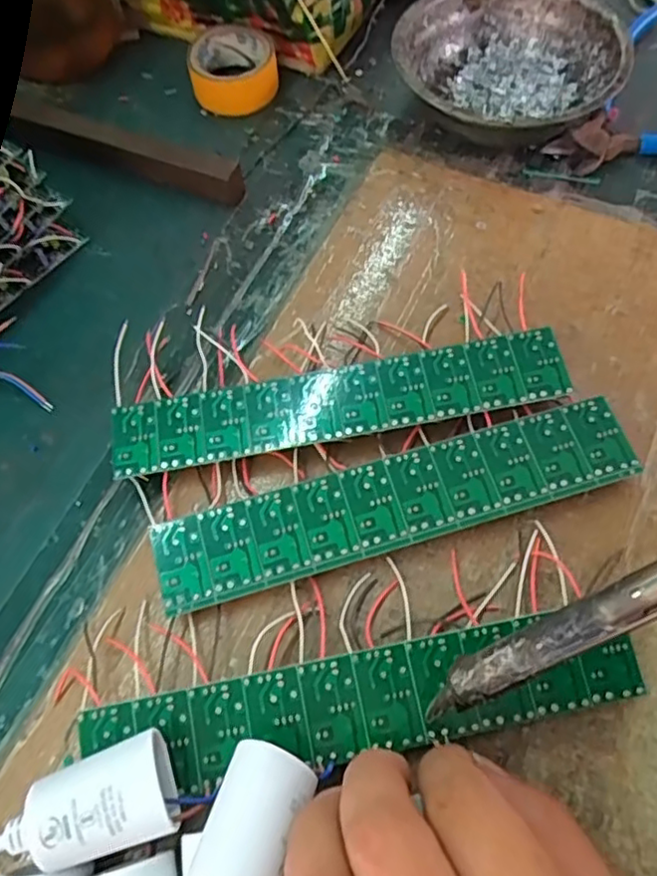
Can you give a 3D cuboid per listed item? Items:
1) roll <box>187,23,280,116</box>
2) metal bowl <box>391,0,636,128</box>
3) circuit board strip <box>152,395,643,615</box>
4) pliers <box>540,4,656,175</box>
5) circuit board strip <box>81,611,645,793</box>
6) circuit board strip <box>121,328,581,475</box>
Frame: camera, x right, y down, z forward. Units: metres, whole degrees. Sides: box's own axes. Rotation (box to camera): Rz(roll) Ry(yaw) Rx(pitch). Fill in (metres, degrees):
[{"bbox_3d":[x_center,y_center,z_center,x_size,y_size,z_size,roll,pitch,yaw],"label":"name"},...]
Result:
[{"bbox_3d":[-0.059,-0.229,0.403,0.052,0.024,0.055,-1,64,3],"label":"roll"},{"bbox_3d":[0.101,-0.208,0.373,0.122,0.041,0.122,-1,64,3],"label":"metal bowl"},{"bbox_3d":[0.029,0.027,0.276,0.200,0.016,0.039,-16,64,-4],"label":"circuit board strip"},{"bbox_3d":[0.186,-0.196,0.375,0.135,0.015,0.134,-30,66,-11],"label":"pliers"},{"bbox_3d":[0.012,0.096,0.235,0.198,0.008,0.039,-7,64,0],"label":"circuit board strip"},{"bbox_3d":[0.004,-0.014,0.296,0.199,0.020,0.035,-10,64,-2],"label":"circuit board strip"}]

